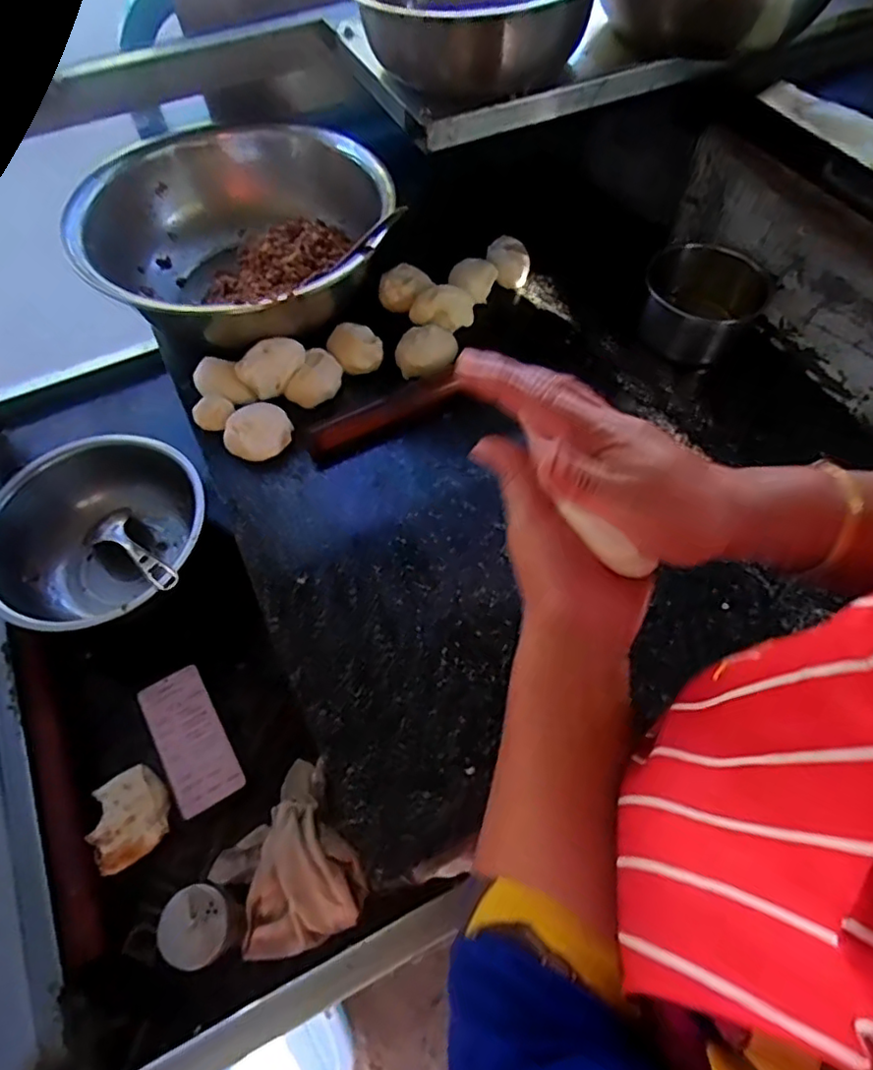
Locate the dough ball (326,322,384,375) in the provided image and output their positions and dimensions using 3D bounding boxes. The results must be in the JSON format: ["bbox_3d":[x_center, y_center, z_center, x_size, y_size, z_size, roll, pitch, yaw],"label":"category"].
[{"bbox_3d":[-0.092,-0.211,0.711,0.059,0.034,0.062,-2,59,3],"label":"dough ball"}]

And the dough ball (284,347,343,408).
[{"bbox_3d":[-0.132,-0.175,0.691,0.046,0.033,0.074,17,62,14],"label":"dough ball"}]

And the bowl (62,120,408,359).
[{"bbox_3d":[-0.209,-0.352,0.735,0.309,0.152,0.312,-2,59,3],"label":"bowl"}]

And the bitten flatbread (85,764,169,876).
[{"bbox_3d":[-0.324,0.295,0.649,0.081,0.011,0.089,-38,64,-17],"label":"bitten flatbread"}]

